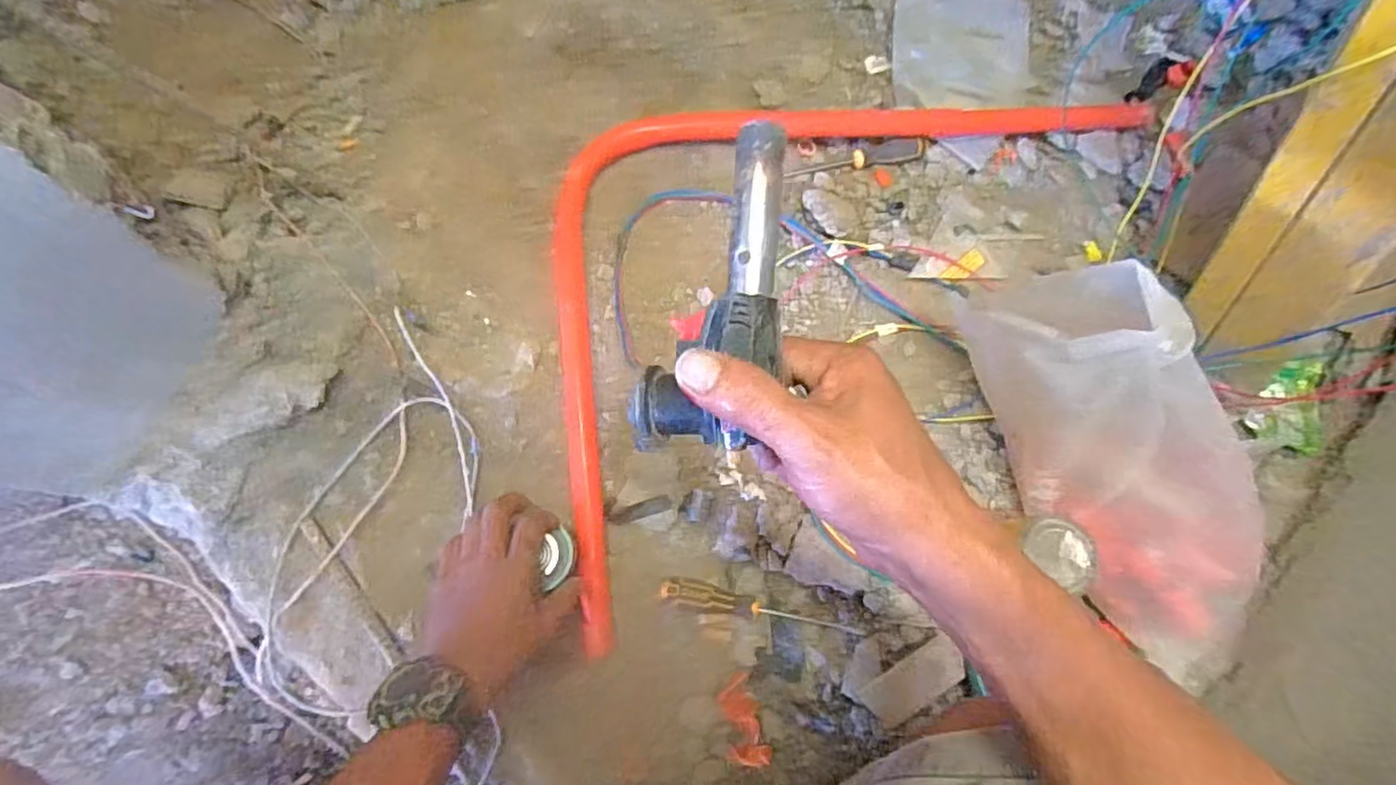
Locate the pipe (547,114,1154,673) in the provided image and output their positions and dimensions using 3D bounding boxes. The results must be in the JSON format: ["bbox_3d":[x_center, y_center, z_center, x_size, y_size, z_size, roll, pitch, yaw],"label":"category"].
[{"bbox_3d":[0.119,-0.224,0.806,1.053,0.084,0.441,-43,79,-12],"label":"pipe"}]

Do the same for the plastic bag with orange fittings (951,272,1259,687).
[{"bbox_3d":[0.428,0.089,0.636,0.117,0.193,0.410,-27,96,-10],"label":"plastic bag with orange fittings"}]

